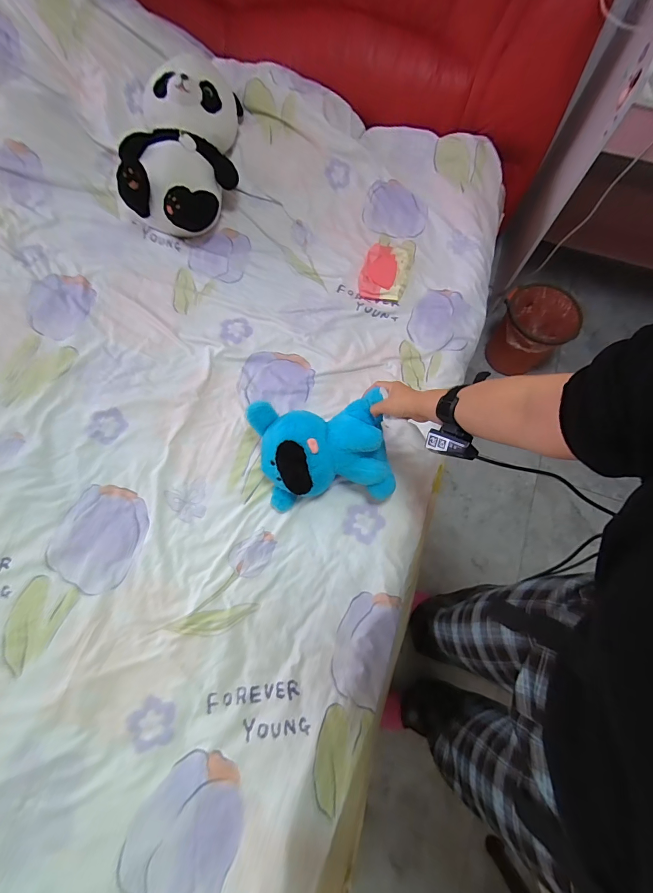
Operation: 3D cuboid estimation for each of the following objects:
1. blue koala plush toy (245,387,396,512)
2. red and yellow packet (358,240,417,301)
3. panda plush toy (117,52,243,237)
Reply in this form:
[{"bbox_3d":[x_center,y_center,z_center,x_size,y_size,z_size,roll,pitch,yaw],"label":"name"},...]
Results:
[{"bbox_3d":[-0.007,0.010,0.718,0.247,0.125,0.222,-11,105,-3],"label":"blue koala plush toy"},{"bbox_3d":[0.161,-0.471,0.975,0.126,0.042,0.207,17,72,5],"label":"red and yellow packet"},{"bbox_3d":[-0.371,-0.765,0.946,0.244,0.169,0.460,7,73,2],"label":"panda plush toy"}]

